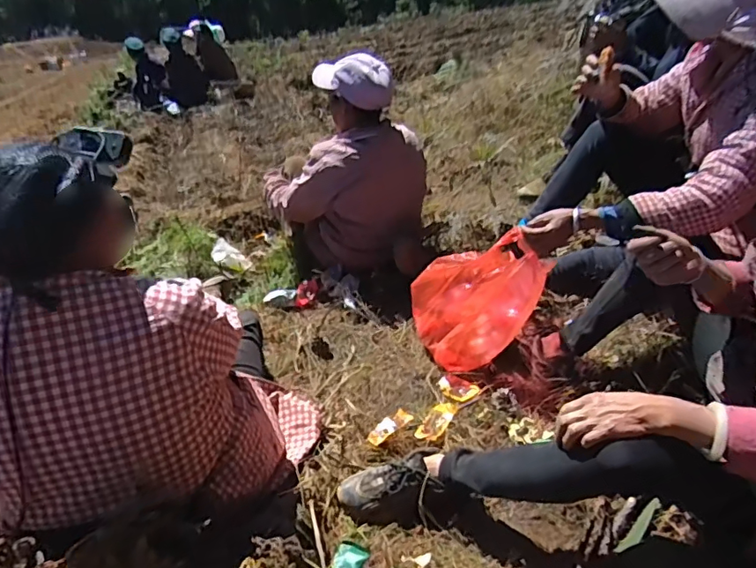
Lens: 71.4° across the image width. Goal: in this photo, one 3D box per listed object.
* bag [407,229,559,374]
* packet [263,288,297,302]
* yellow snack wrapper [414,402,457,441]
[{"bbox_3d":[0.259,0.011,1.303,0.340,0.314,0.272,1,34,5],"label":"bag"},{"bbox_3d":[-0.315,0.038,1.695,0.101,0.032,0.060,8,36,15],"label":"packet"},{"bbox_3d":[0.135,0.300,1.177,0.056,0.016,0.129,19,40,29],"label":"yellow snack wrapper"}]

